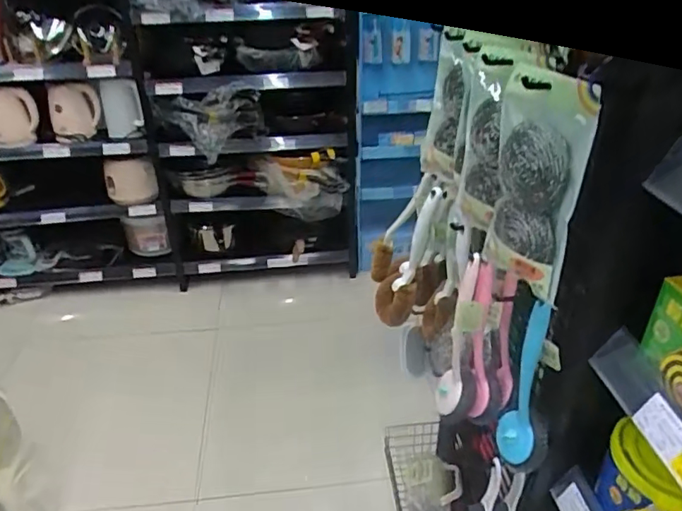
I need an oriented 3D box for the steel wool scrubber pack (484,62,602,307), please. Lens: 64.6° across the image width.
[{"bbox_3d":[0.200,-0.082,0.591,0.059,0.226,0.143,-3,32,-2],"label":"steel wool scrubber pack"}]

